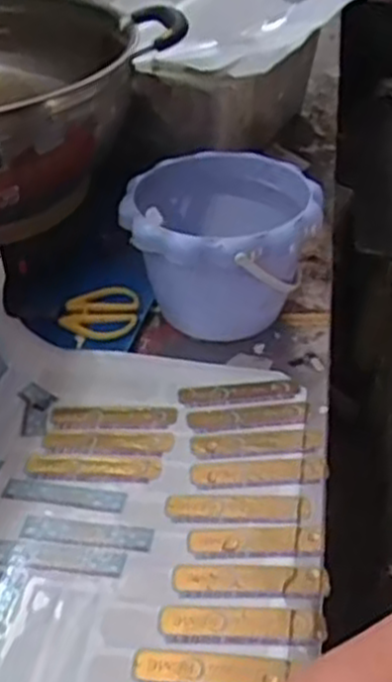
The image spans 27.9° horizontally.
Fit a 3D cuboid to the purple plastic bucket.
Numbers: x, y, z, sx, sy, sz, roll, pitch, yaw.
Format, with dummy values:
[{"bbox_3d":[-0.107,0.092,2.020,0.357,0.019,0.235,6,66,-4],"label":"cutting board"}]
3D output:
[{"bbox_3d":[0.023,-0.076,0.651,0.149,0.117,0.152,-2,40,1],"label":"purple plastic bucket"}]

